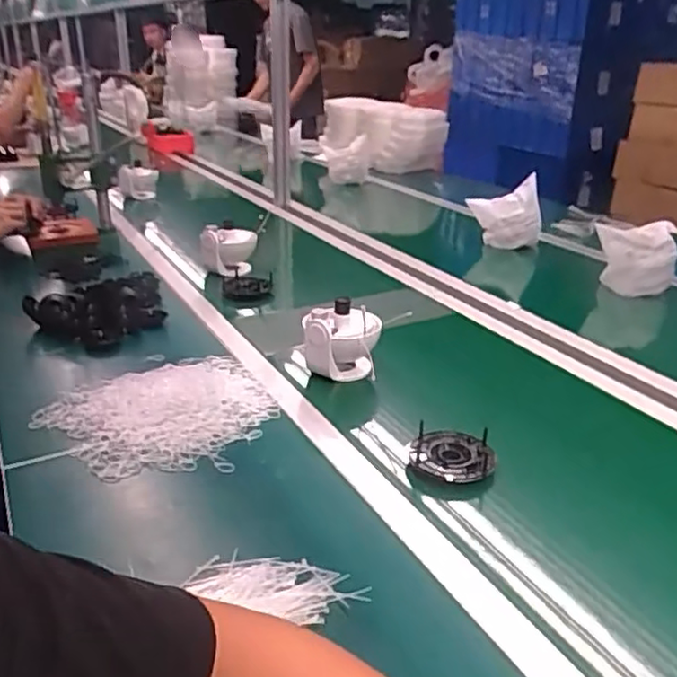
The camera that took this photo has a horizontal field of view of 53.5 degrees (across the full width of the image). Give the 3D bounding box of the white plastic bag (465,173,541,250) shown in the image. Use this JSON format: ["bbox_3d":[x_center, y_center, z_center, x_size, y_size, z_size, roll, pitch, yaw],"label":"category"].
[{"bbox_3d":[0.422,-0.327,1.705,0.184,0.178,0.126,8,26,15],"label":"white plastic bag"}]

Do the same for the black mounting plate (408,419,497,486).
[{"bbox_3d":[0.137,0.141,0.816,0.100,0.034,0.088,6,26,12],"label":"black mounting plate"}]

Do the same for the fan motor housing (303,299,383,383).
[{"bbox_3d":[0.005,0.011,1.012,0.110,0.130,0.087,2,25,2],"label":"fan motor housing"}]

